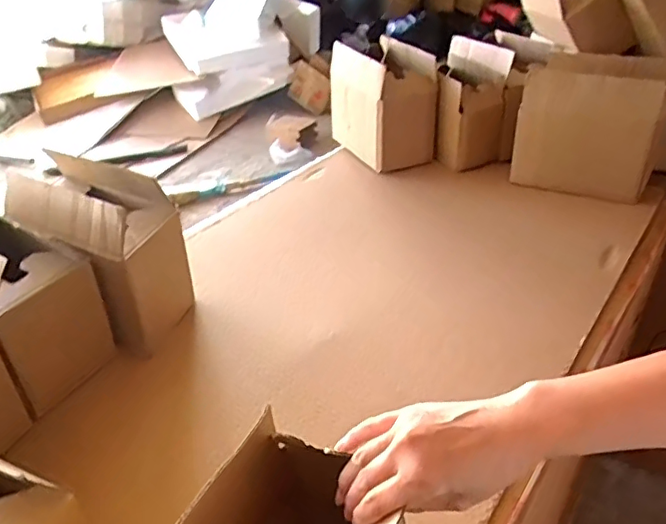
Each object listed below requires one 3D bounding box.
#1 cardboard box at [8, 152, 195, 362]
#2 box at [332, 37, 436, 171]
[{"bbox_3d":[-0.324,-0.030,0.786,0.265,0.193,0.148,23,41,30],"label":"cardboard box"},{"bbox_3d":[0.111,-0.345,1.224,0.156,0.212,0.253,-11,36,-15],"label":"box"}]

